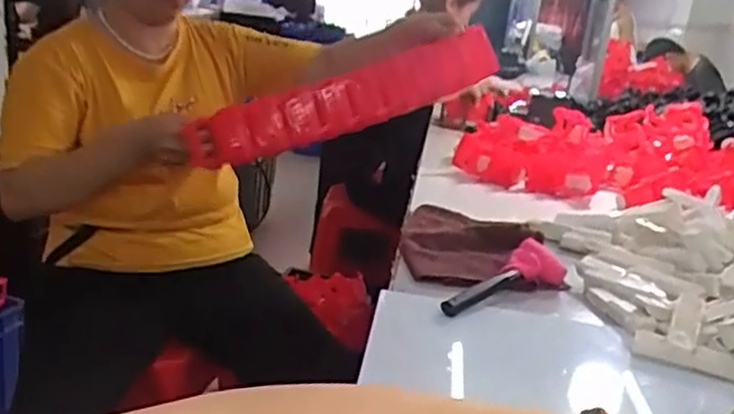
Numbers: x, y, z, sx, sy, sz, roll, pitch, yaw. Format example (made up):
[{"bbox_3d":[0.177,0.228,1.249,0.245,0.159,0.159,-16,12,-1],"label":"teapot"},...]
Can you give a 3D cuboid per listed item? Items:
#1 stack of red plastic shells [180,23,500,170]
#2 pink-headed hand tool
[{"bbox_3d":[-0.022,-0.157,1.060,0.486,0.100,0.114,-19,21,-9],"label":"stack of red plastic shells"},{"bbox_3d":[0.189,0.096,0.932,0.059,0.053,0.242,19,21,39],"label":"pink-headed hand tool"}]

